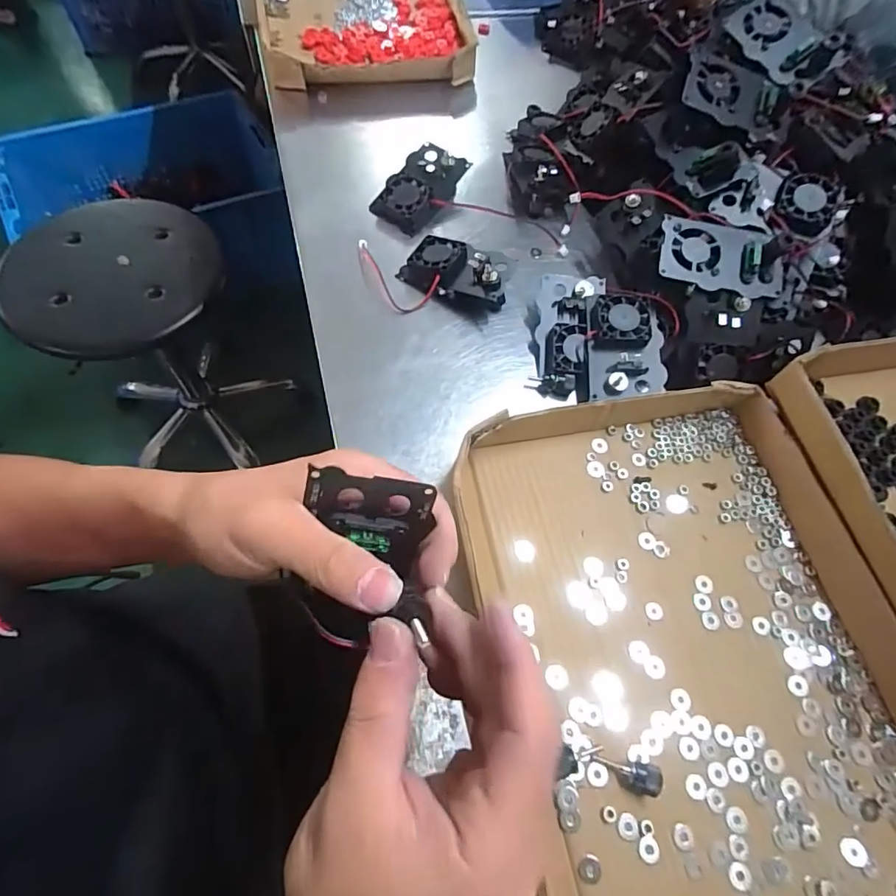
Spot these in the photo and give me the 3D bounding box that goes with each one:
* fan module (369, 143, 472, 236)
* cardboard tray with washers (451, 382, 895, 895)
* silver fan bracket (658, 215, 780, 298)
[{"bbox_3d":[-0.024,-0.240,0.465,0.056,0.026,0.085,32,67,11],"label":"fan module"},{"bbox_3d":[0.155,0.114,0.307,0.267,0.036,0.323,-9,65,-8],"label":"cardboard tray with washers"},{"bbox_3d":[0.206,-0.145,0.383,0.089,0.009,0.054,9,81,3],"label":"silver fan bracket"}]

